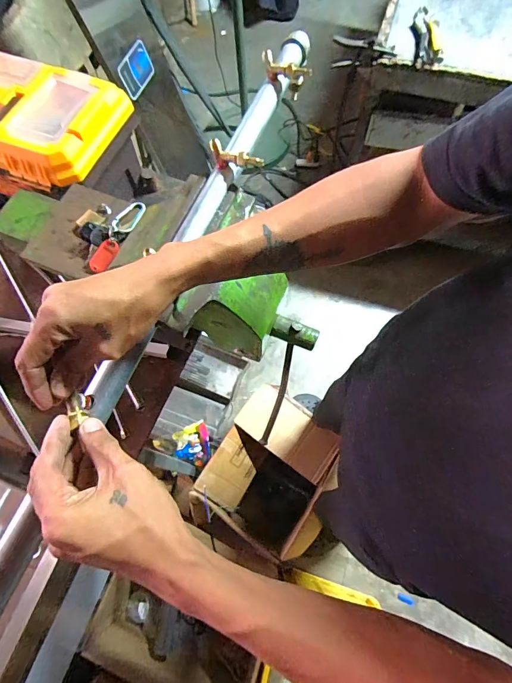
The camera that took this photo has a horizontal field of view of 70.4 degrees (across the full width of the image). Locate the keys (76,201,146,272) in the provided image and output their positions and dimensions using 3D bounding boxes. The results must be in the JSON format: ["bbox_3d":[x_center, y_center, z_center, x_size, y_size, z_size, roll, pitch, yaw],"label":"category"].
[{"bbox_3d":[-0.207,-0.155,0.490,0.072,0.023,0.114,22,72,10],"label":"keys"}]

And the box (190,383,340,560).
[{"bbox_3d":[0.056,0.394,1.069,0.348,0.208,0.406,30,73,12],"label":"box"}]

